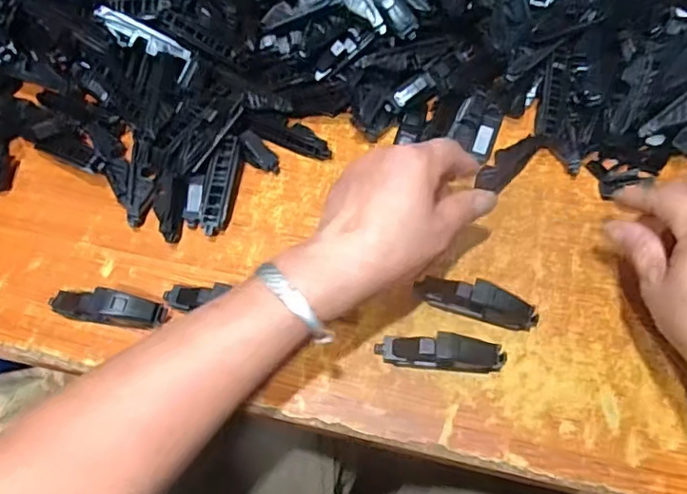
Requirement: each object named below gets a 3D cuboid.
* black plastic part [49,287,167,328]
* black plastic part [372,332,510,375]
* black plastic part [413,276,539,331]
[{"bbox_3d":[-0.161,0.040,0.382,0.082,0.020,0.019,5,64,5],"label":"black plastic part"},{"bbox_3d":[0.063,0.068,0.364,0.081,0.025,0.019,2,64,3],"label":"black plastic part"},{"bbox_3d":[0.090,0.036,0.380,0.082,0.021,0.020,19,66,11],"label":"black plastic part"}]

